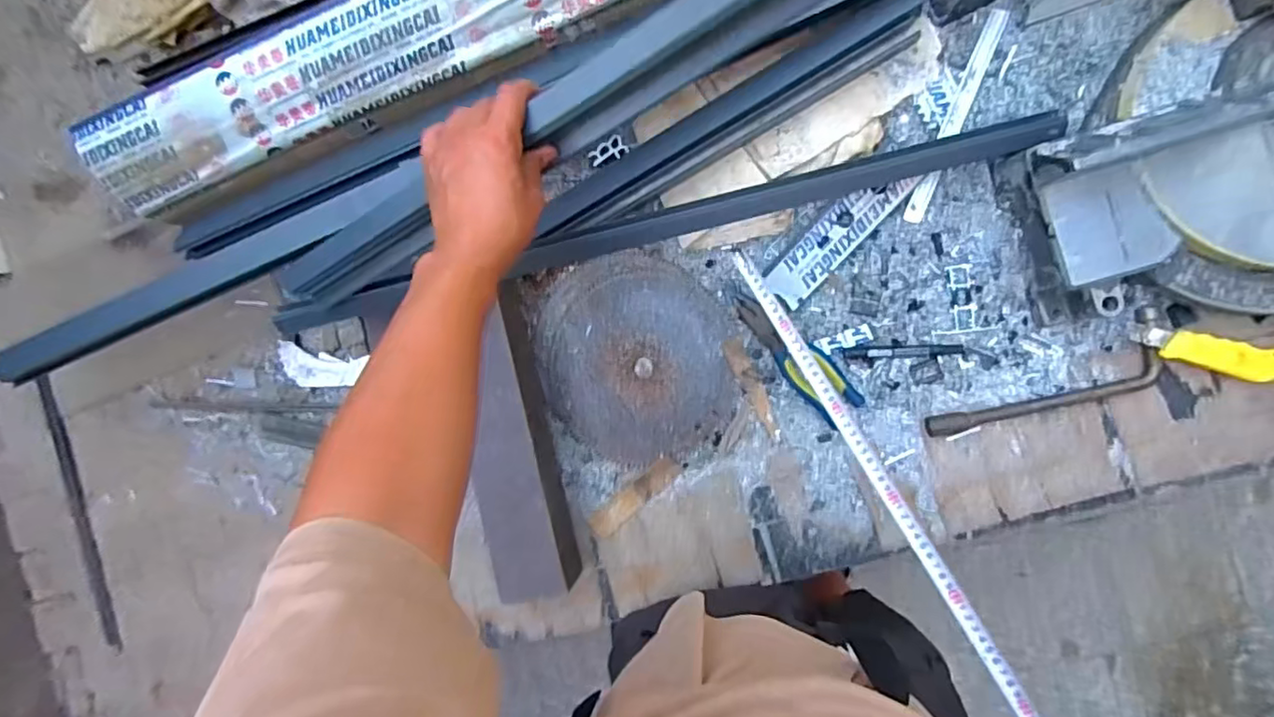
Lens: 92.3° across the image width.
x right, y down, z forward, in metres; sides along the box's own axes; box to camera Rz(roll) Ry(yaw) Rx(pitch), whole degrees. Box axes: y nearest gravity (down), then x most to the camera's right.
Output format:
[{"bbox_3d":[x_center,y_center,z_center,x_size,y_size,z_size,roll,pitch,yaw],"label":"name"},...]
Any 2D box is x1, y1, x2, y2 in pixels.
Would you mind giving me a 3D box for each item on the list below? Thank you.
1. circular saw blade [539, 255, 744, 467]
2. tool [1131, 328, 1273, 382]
[{"bbox_3d":[-0.001,-0.002,0.763,0.233,0.006,0.258,-13,88,9],"label":"circular saw blade"},{"bbox_3d":[0.602,-0.004,0.635,0.151,0.018,0.039,10,94,7],"label":"tool"}]

